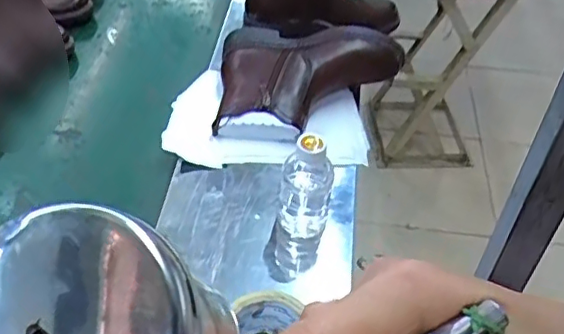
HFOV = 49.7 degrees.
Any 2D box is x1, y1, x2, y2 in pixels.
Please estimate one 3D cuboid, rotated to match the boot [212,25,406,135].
[{"bbox_3d":[0.043,-0.136,0.960,0.278,0.113,0.209,5,46,1],"label":"boot"}]

